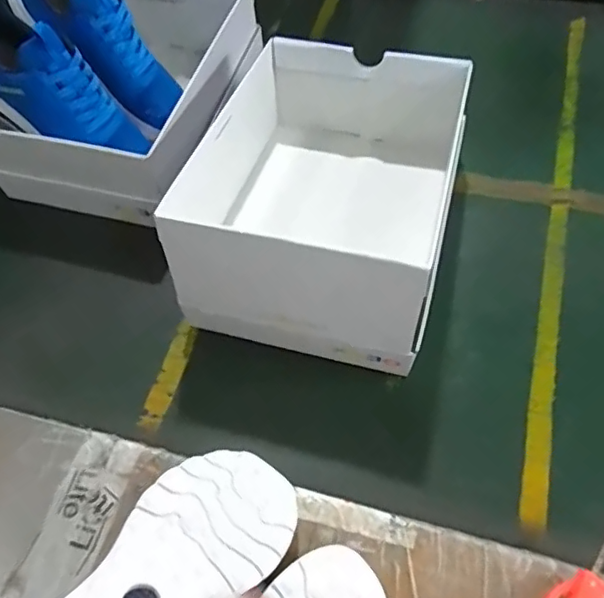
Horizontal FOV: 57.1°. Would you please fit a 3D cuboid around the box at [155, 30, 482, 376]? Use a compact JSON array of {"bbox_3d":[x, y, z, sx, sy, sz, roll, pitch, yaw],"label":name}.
[{"bbox_3d":[0.024,-0.119,0.557,0.220,0.160,0.319,11,60,8],"label":"box"}]

